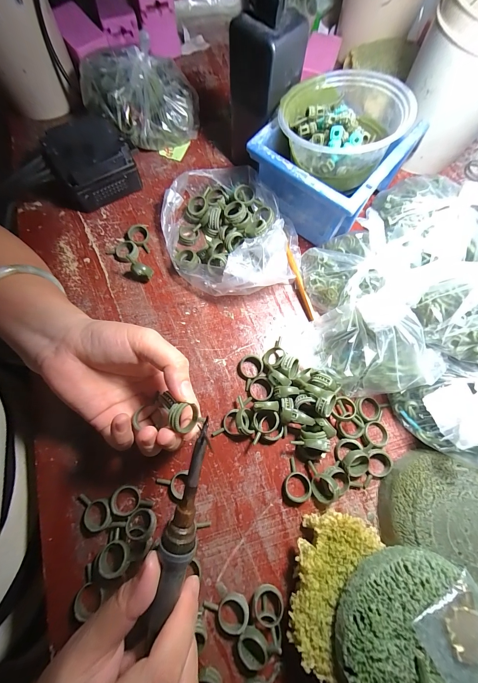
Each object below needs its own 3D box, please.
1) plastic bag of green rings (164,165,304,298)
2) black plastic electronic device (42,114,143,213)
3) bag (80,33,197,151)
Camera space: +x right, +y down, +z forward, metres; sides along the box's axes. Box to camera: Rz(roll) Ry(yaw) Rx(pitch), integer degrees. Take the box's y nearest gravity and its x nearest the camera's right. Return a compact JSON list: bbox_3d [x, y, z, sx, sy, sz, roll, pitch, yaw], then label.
[{"bbox_3d":[-0.011,-0.123,0.289,0.137,0.048,0.159,-17,74,-5],"label":"plastic bag of green rings"},{"bbox_3d":[-0.168,-0.206,0.308,0.083,0.052,0.073,-30,76,-9],"label":"black plastic electronic device"},{"bbox_3d":[-0.119,-0.296,0.331,0.132,0.062,0.091,-17,74,-5],"label":"bag"}]

